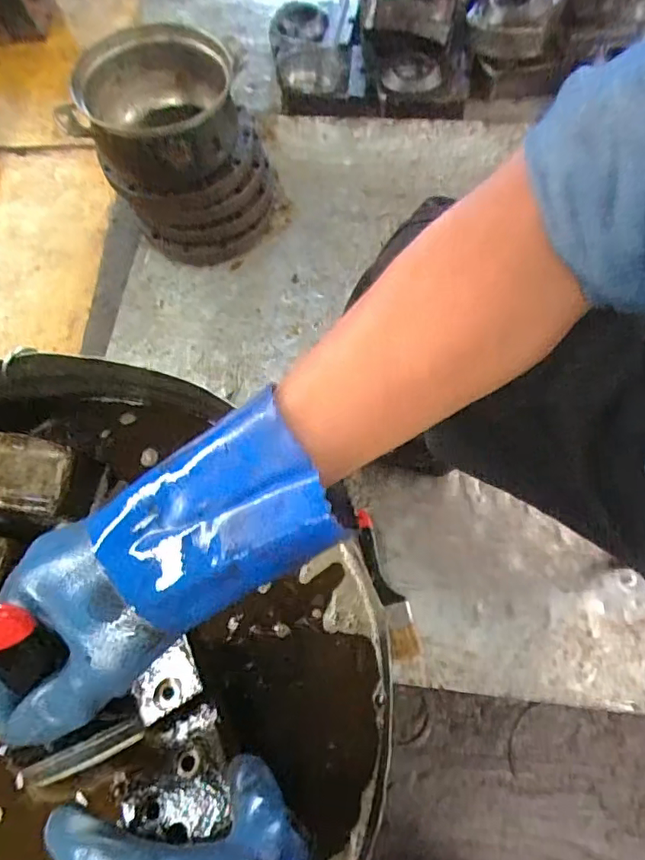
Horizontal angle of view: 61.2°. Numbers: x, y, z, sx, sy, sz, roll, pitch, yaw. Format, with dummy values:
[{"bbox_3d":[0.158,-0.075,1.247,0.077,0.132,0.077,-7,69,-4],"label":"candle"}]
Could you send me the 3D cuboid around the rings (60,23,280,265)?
[{"bbox_3d":[-0.245,-0.485,0.978,0.286,0.300,0.248,-13,68,-2],"label":"rings"}]

